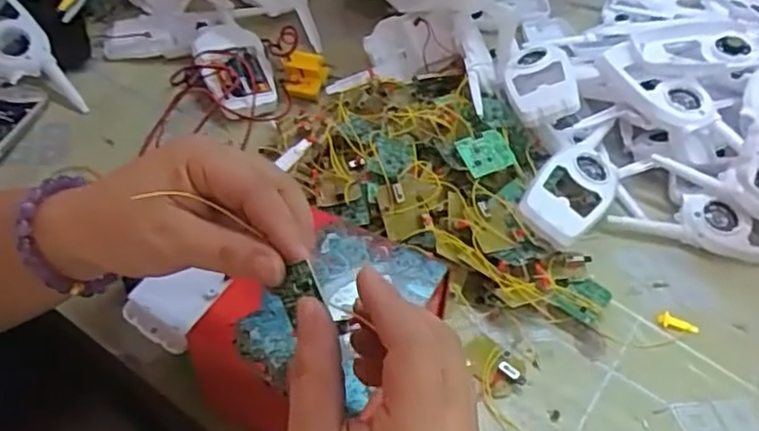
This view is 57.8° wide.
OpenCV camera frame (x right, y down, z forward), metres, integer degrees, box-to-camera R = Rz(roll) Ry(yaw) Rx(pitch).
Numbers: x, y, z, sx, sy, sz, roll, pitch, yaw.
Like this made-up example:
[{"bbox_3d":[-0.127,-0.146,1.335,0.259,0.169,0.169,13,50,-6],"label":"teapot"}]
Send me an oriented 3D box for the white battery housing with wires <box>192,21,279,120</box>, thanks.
[{"bbox_3d":[-0.137,-0.143,0.646,0.065,0.025,0.124,-13,51,-14],"label":"white battery housing with wires"}]

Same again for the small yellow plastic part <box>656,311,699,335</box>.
[{"bbox_3d":[0.216,0.079,0.496,0.029,0.006,0.011,21,51,15],"label":"small yellow plastic part"}]

